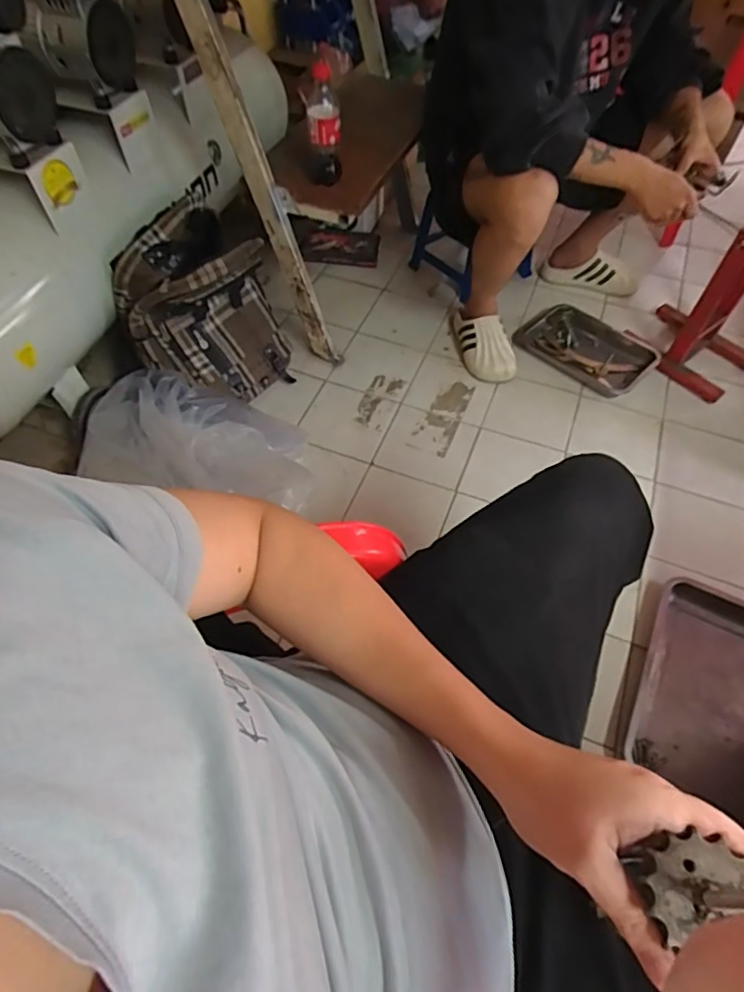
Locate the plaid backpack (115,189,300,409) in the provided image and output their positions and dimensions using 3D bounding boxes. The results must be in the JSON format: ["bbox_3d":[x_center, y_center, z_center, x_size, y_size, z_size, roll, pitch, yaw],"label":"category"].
[{"bbox_3d":[-0.353,-0.385,1.185,0.304,0.354,0.225,-21,58,-10],"label":"plaid backpack"}]

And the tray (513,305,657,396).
[{"bbox_3d":[0.559,-0.387,1.459,0.325,0.045,0.219,38,63,23],"label":"tray"}]

